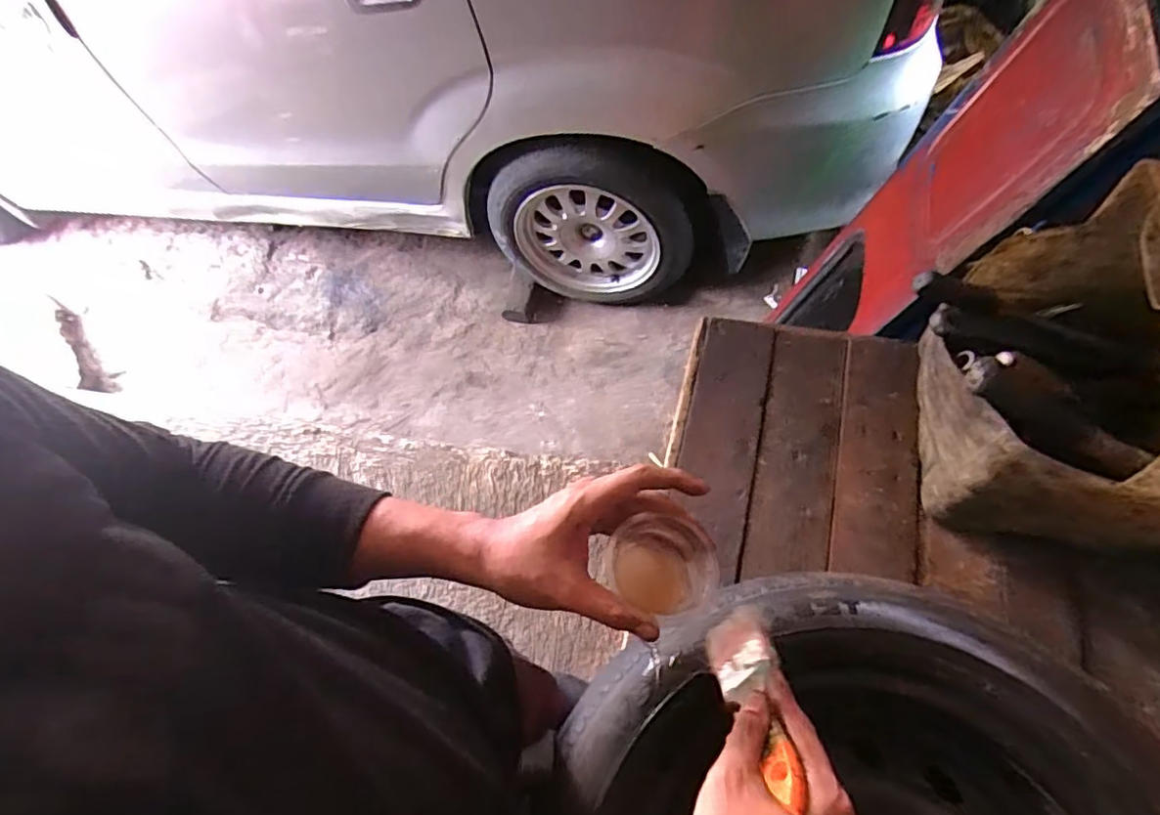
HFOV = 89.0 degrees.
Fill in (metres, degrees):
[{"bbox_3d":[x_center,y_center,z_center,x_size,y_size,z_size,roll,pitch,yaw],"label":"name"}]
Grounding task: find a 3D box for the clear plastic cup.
[{"bbox_3d":[0.058,0.113,0.405,0.063,0.071,0.064,-1,64,2],"label":"clear plastic cup"}]

